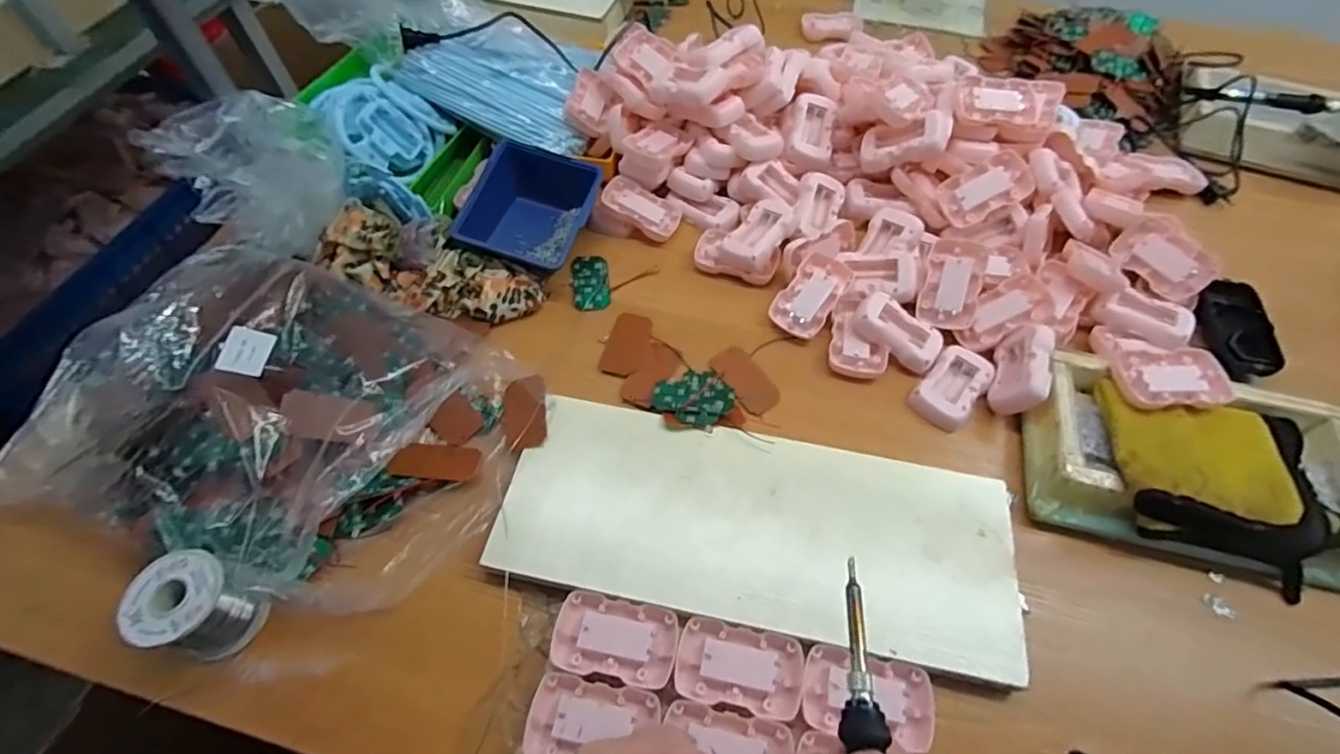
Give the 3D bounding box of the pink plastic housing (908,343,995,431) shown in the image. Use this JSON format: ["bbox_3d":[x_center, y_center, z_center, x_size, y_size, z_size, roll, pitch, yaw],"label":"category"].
[{"bbox_3d":[0.266,0.009,0.558,0.050,0.017,0.084,36,65,20],"label":"pink plastic housing"}]

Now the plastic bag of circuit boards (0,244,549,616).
[{"bbox_3d":[-0.314,0.025,0.490,0.379,0.089,0.275,17,60,10],"label":"plastic bag of circuit boards"}]

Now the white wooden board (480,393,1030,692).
[{"bbox_3d":[0.070,0.121,0.479,0.398,0.026,0.153,11,59,6],"label":"white wooden board"}]

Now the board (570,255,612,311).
[{"bbox_3d":[-0.085,-0.102,0.636,0.039,0.005,0.075,-6,58,-4],"label":"board"}]

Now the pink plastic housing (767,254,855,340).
[{"bbox_3d":[0.144,-0.082,0.605,0.054,0.019,0.086,34,83,22],"label":"pink plastic housing"}]

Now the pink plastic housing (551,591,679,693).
[{"bbox_3d":[-0.040,0.193,0.433,0.088,0.010,0.052,10,59,5],"label":"pink plastic housing"}]

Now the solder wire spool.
[{"bbox_3d":[-0.337,0.164,0.423,0.059,0.061,0.061,0,58,0],"label":"solder wire spool"}]

